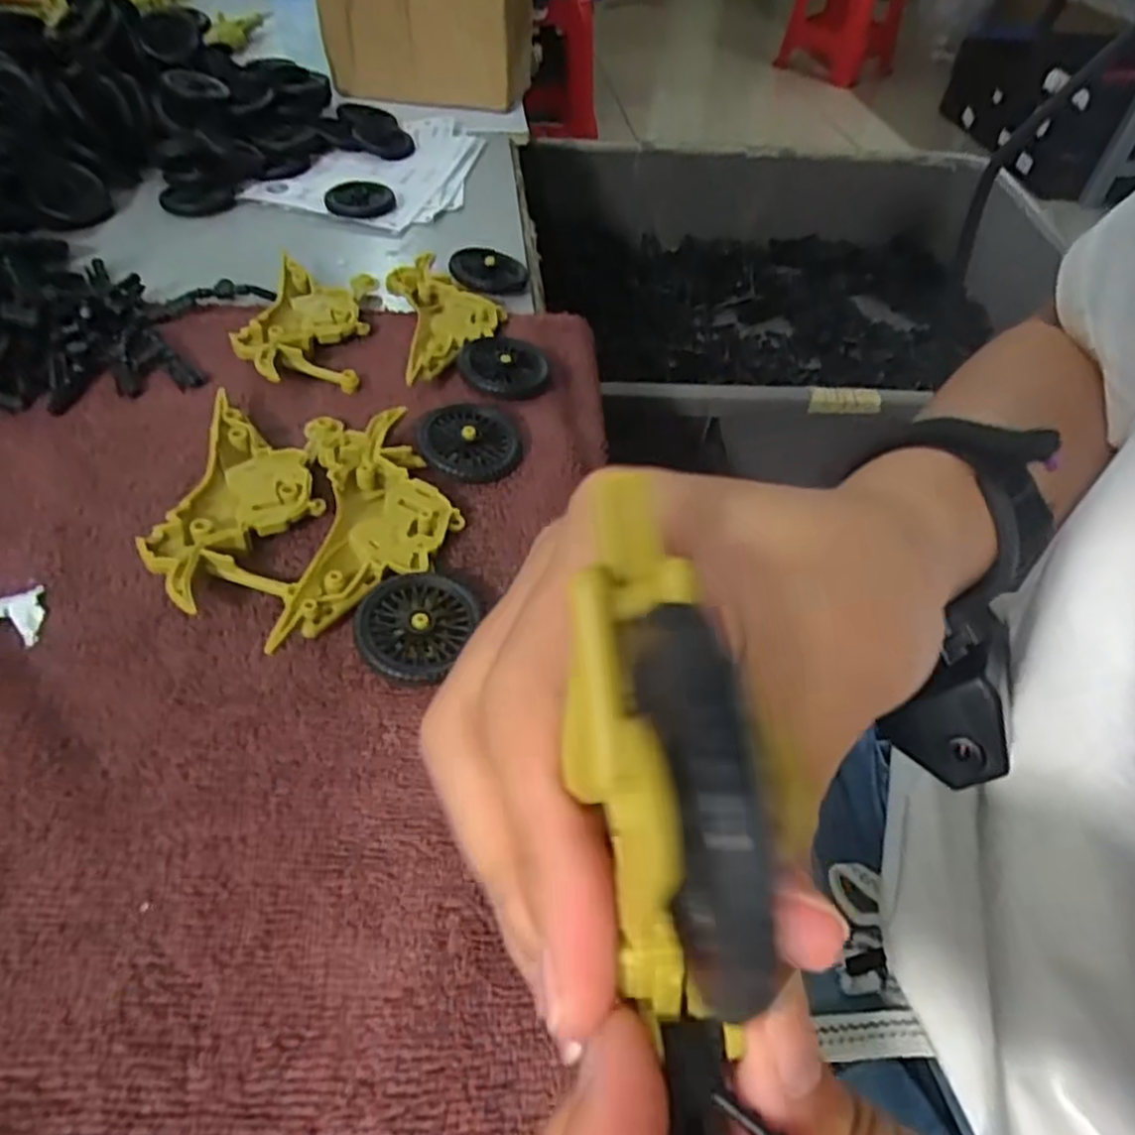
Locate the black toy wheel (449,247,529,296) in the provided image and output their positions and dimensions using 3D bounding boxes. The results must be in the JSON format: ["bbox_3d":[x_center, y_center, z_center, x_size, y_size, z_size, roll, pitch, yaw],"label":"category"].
[{"bbox_3d":[-0.040,-0.149,0.364,0.036,0.010,0.035,2,49,-2],"label":"black toy wheel"}]

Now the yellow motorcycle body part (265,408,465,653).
[{"bbox_3d":[-0.065,-0.019,0.248,0.052,0.012,0.104,-4,49,-7],"label":"yellow motorcycle body part"}]

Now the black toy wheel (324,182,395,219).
[{"bbox_3d":[-0.119,-0.212,0.418,0.037,0.007,0.037,-6,49,-9],"label":"black toy wheel"}]

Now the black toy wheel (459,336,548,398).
[{"bbox_3d":[-0.027,-0.086,0.307,0.036,0.013,0.037,2,49,-2],"label":"black toy wheel"}]

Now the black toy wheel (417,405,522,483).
[{"bbox_3d":[-0.036,-0.047,0.274,0.037,0.012,0.036,2,49,-2],"label":"black toy wheel"}]

